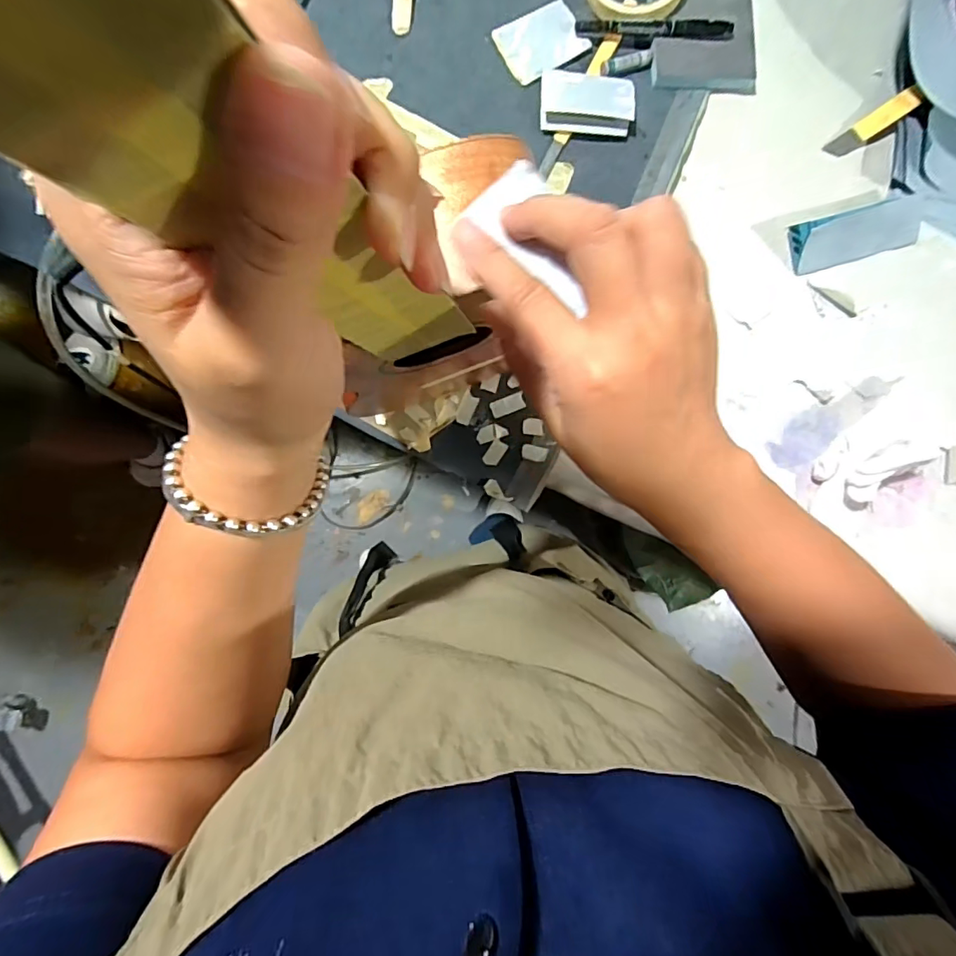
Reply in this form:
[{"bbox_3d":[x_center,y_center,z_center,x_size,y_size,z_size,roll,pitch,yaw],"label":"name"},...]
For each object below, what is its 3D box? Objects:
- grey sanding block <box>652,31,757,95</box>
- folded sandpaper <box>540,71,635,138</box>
[{"bbox_3d":[0.216,-0.394,0.490,0.102,0.022,0.046,-5,90,-3],"label":"grey sanding block"},{"bbox_3d":[0.102,-0.351,0.477,0.084,0.020,0.052,4,88,-4],"label":"folded sandpaper"}]

